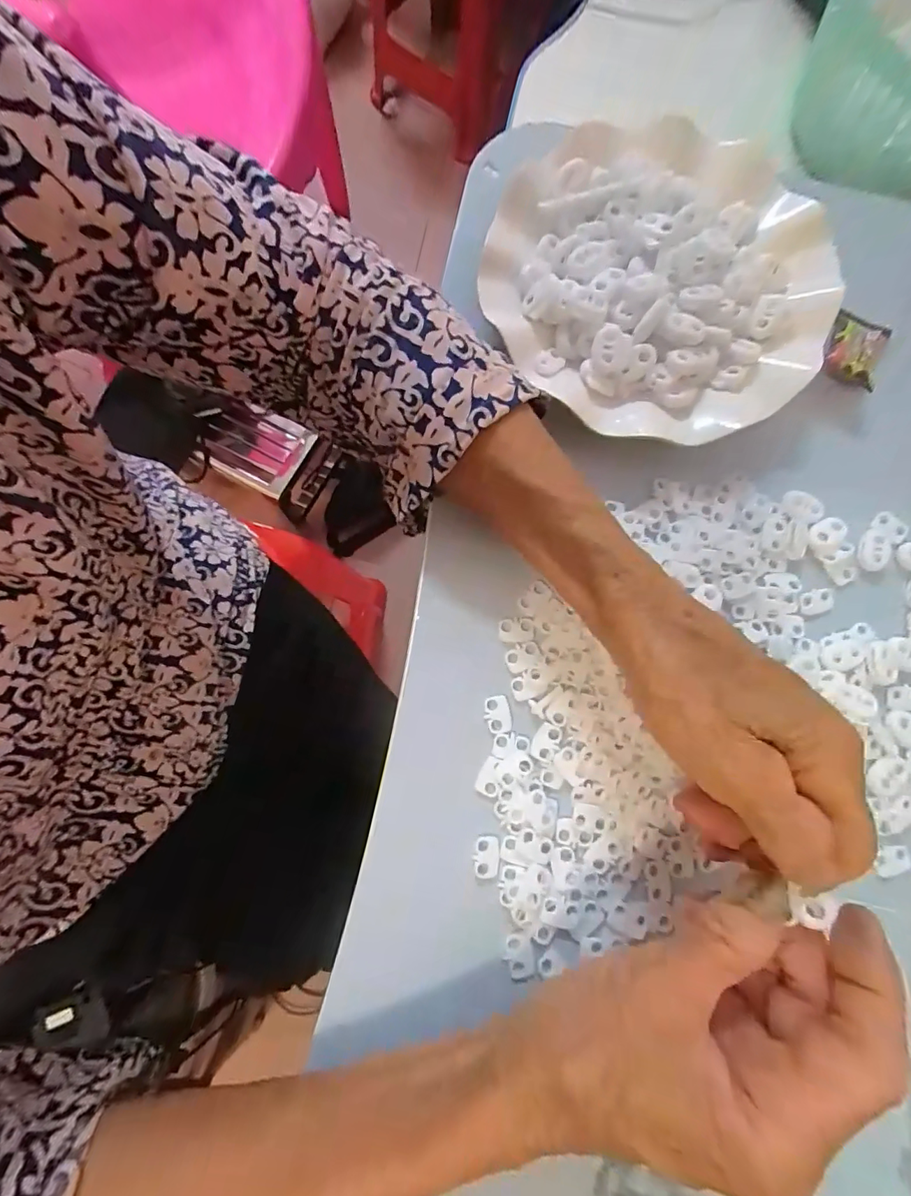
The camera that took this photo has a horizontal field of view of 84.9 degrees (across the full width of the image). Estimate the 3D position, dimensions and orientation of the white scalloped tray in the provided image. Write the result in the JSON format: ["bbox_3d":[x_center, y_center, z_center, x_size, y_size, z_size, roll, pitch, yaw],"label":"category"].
[{"bbox_3d":[0.109,-0.167,0.269,0.181,0.037,0.171,4,77,0],"label":"white scalloped tray"}]

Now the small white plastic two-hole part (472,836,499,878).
[{"bbox_3d":[0.015,0.123,0.235,0.012,0.004,0.018,4,77,0],"label":"small white plastic two-hole part"}]

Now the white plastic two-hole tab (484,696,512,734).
[{"bbox_3d":[0.021,0.058,0.248,0.012,0.004,0.018,-9,78,-3],"label":"white plastic two-hole tab"}]

